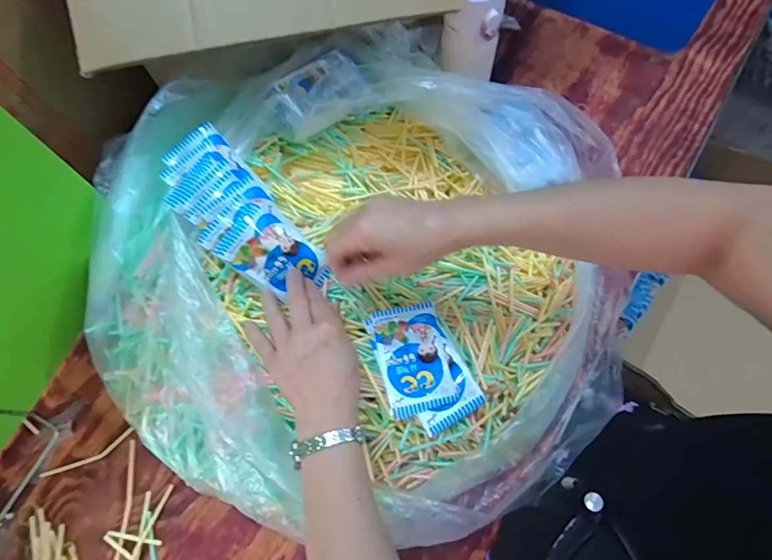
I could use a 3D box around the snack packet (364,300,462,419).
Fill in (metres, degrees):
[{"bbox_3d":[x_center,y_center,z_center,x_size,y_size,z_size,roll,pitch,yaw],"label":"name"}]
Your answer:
[{"bbox_3d":[0.027,0.078,0.460,0.072,0.017,0.106,-17,71,-5],"label":"snack packet"}]

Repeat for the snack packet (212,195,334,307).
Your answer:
[{"bbox_3d":[-0.110,-0.027,0.460,0.106,0.020,0.073,39,77,-20],"label":"snack packet"}]

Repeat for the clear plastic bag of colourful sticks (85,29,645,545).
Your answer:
[{"bbox_3d":[-0.028,-0.024,0.501,0.547,0.139,0.508,-4,70,0],"label":"clear plastic bag of colourful sticks"}]

